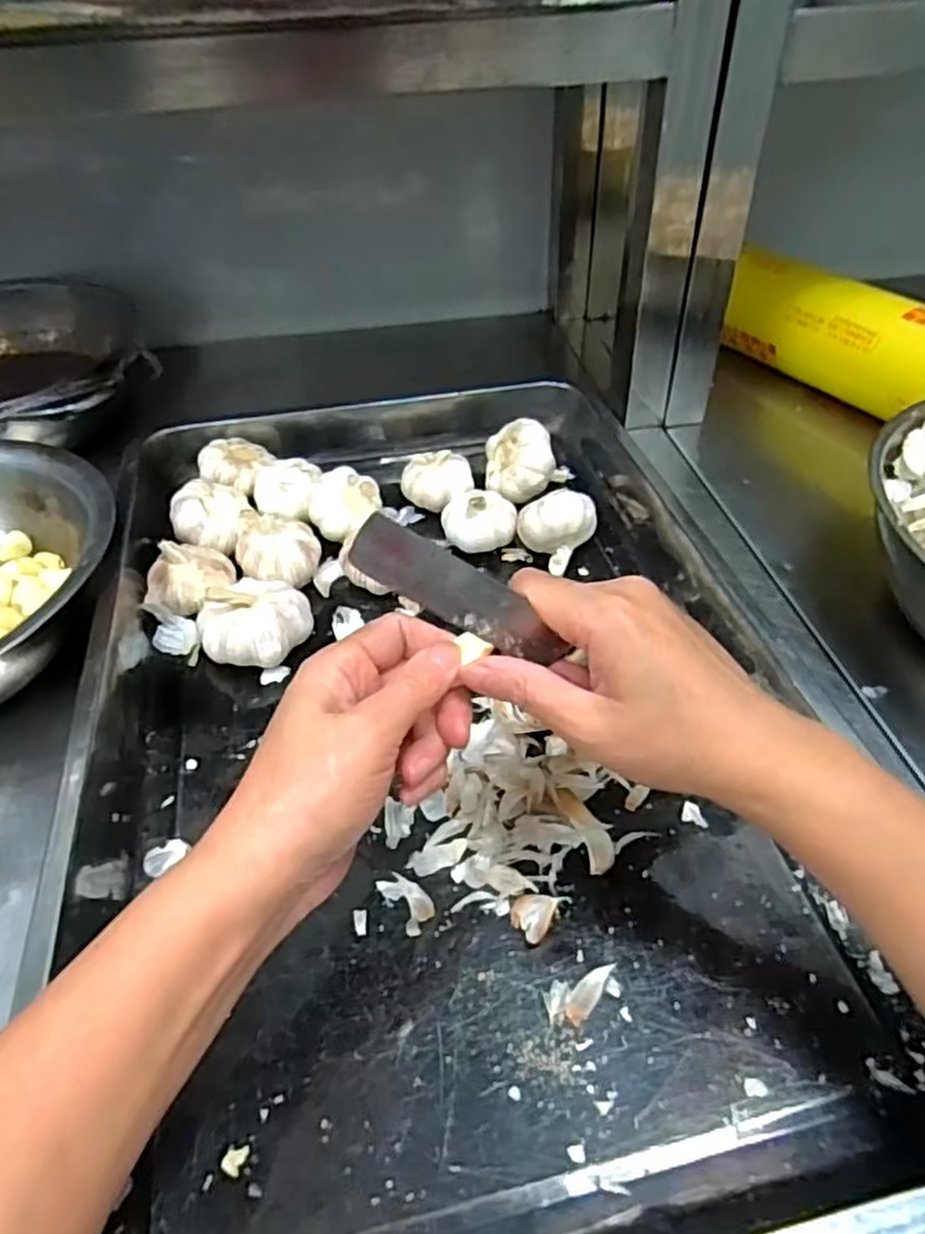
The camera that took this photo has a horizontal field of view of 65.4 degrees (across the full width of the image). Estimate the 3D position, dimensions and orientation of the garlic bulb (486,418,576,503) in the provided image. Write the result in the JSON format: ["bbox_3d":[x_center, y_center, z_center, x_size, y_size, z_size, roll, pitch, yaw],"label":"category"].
[{"bbox_3d":[0.054,-0.123,0.567,0.070,0.053,0.063,-1,44,2],"label":"garlic bulb"}]

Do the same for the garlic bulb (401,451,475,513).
[{"bbox_3d":[-0.020,-0.105,0.573,0.055,0.038,0.053,-1,44,1],"label":"garlic bulb"}]

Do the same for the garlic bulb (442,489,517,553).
[{"bbox_3d":[0.013,-0.071,0.539,0.055,0.038,0.050,-3,44,0],"label":"garlic bulb"}]

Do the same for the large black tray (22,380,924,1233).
[{"bbox_3d":[-0.015,0.015,0.451,0.425,0.064,0.631,-10,48,-6],"label":"large black tray"}]

